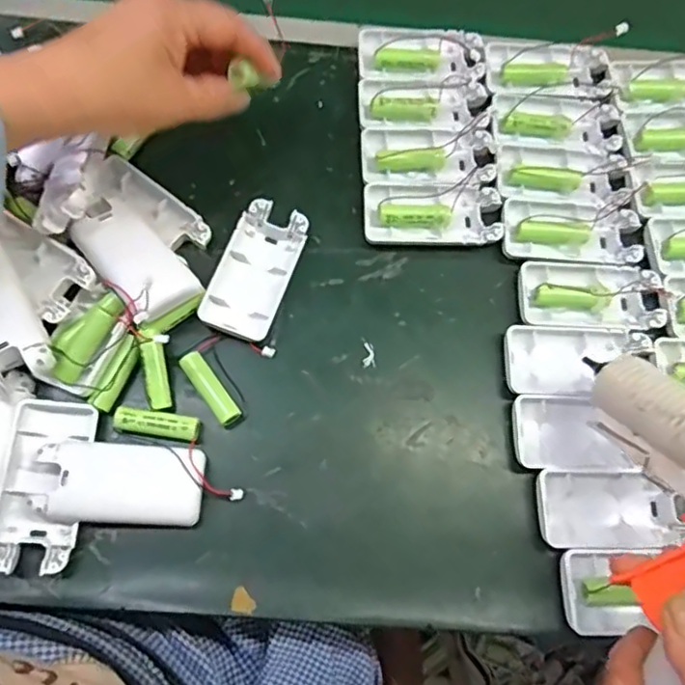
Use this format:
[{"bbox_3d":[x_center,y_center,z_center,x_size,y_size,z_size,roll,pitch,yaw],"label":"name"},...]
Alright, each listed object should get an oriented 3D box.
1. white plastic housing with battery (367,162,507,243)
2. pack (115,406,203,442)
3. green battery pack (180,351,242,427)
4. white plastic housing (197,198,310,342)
[{"bbox_3d":[0.063,-0.095,0.420,0.095,0.022,0.055,-3,71,-4],"label":"white plastic housing with battery"},{"bbox_3d":[-0.113,0.050,0.366,0.051,0.017,0.014,9,70,0],"label":"pack"},{"bbox_3d":[-0.082,0.029,0.373,0.014,0.018,0.048,-35,76,-14],"label":"green battery pack"},{"bbox_3d":[-0.057,-0.047,0.400,0.044,0.019,0.095,20,71,4],"label":"white plastic housing"}]

